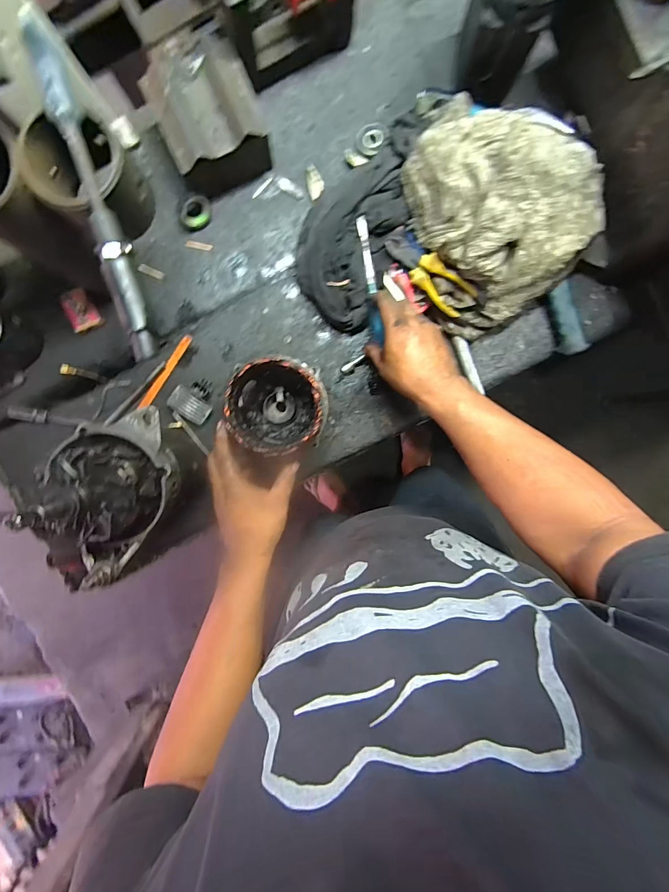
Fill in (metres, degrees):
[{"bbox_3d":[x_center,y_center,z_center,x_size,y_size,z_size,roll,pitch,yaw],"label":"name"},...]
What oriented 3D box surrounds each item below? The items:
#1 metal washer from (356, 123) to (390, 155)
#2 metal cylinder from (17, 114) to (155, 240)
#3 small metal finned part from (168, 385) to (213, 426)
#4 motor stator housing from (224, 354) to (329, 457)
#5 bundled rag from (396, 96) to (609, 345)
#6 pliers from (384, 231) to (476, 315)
[{"bbox_3d":[0.054,-0.435,0.548,0.045,0.010,0.043,0,92,13],"label":"metal washer"},{"bbox_3d":[-0.231,-0.245,0.371,0.089,0.082,0.086,0,96,-1],"label":"metal cylinder"},{"bbox_3d":[-0.217,-0.060,0.589,0.059,0.023,0.037,38,94,-5],"label":"small metal finned part"},{"bbox_3d":[-0.077,-0.054,0.536,0.119,0.134,0.113,-9,96,0],"label":"motor stator housing"},{"bbox_3d":[0.221,-0.318,0.514,0.232,0.128,0.278,-27,96,1],"label":"bundled rag"},{"bbox_3d":[0.131,-0.239,0.538,0.136,0.028,0.048,35,131,-13],"label":"pliers"}]

